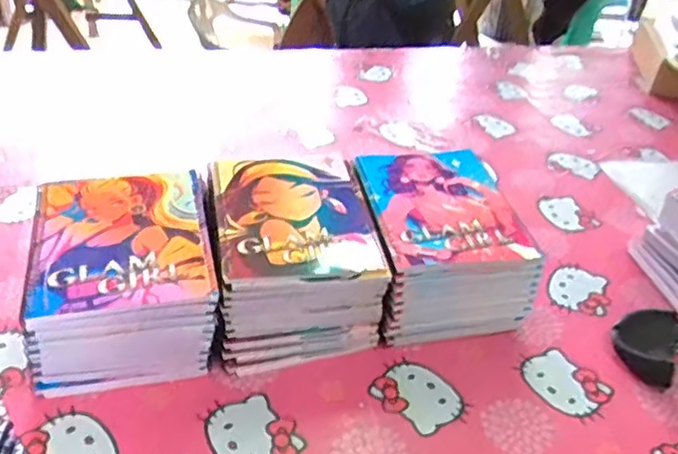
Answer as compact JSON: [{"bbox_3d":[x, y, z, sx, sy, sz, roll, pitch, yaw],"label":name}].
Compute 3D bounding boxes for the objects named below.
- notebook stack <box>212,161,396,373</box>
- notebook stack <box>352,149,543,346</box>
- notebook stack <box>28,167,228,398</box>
[{"bbox_3d":[-0.052,0.030,0.673,0.159,0.120,0.203,-4,38,-14],"label":"notebook stack"},{"bbox_3d":[0.103,0.020,0.708,0.155,0.121,0.203,-4,38,-13],"label":"notebook stack"},{"bbox_3d":[-0.209,0.052,0.627,0.161,0.121,0.200,-3,38,-13],"label":"notebook stack"}]

